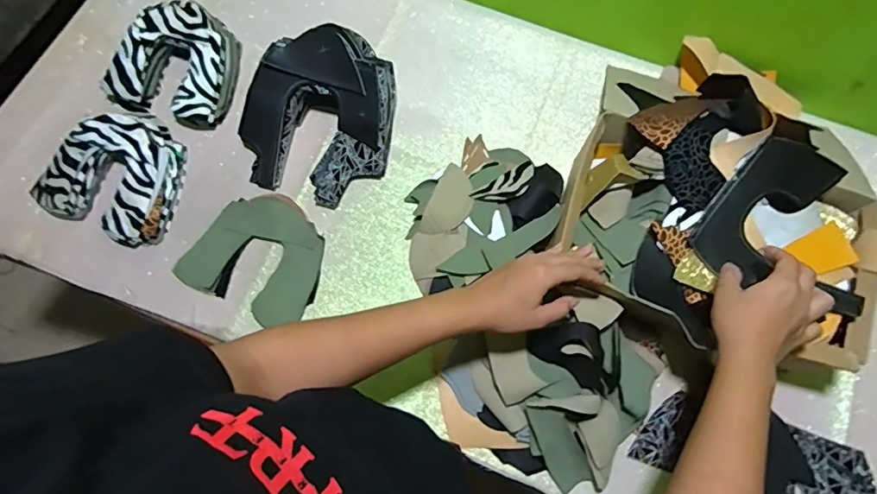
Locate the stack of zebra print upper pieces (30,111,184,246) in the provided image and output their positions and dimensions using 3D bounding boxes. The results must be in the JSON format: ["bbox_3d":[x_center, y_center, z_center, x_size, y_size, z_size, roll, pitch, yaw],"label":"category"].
[{"bbox_3d":[-0.414,-0.099,0.651,0.169,0.051,0.164,21,72,5],"label":"stack of zebra print upper pieces"}]

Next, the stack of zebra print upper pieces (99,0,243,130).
[{"bbox_3d":[-0.359,-0.253,0.693,0.162,0.070,0.153,20,71,5],"label":"stack of zebra print upper pieces"}]

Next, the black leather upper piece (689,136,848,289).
[{"bbox_3d":[0.353,-0.044,0.549,0.087,0.013,0.168,41,92,0],"label":"black leather upper piece"}]

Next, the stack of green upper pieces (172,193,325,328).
[{"bbox_3d":[-0.219,0.012,0.629,0.164,0.029,0.146,31,73,8],"label":"stack of green upper pieces"}]

